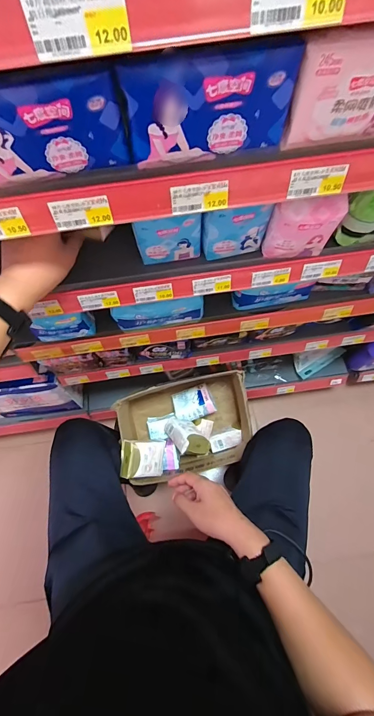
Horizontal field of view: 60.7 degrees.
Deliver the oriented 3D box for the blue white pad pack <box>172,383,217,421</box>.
[{"bbox_3d":[0.019,0.142,1.002,0.120,0.053,0.101,-25,39,1],"label":"blue white pad pack"}]

